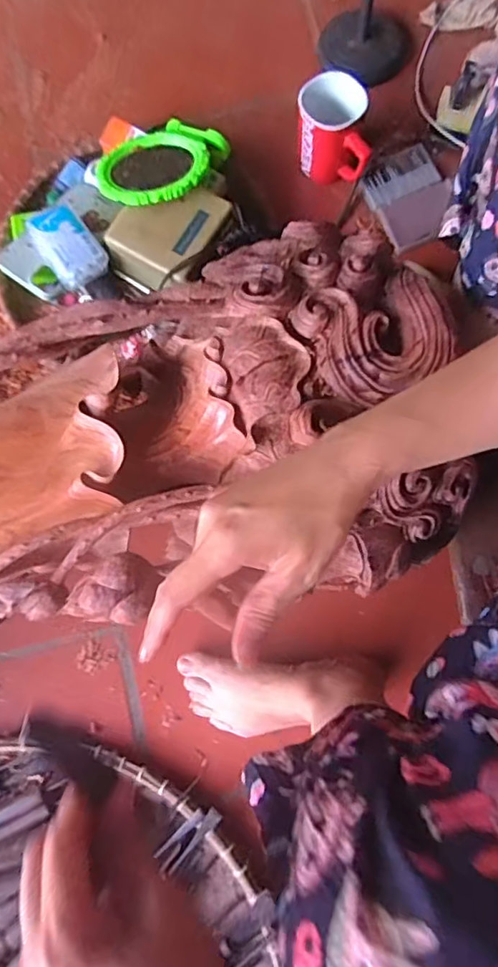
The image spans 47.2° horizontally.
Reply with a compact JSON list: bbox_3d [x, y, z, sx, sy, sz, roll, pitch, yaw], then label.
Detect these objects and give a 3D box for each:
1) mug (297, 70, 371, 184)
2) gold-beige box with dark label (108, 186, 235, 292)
[{"bbox_3d":[0.099,-0.418,0.692,0.077,0.091,0.092,-4,78,1],"label":"mug"},{"bbox_3d":[-0.093,-0.290,0.666,0.105,0.058,0.120,31,80,7],"label":"gold-beige box with dark label"}]

